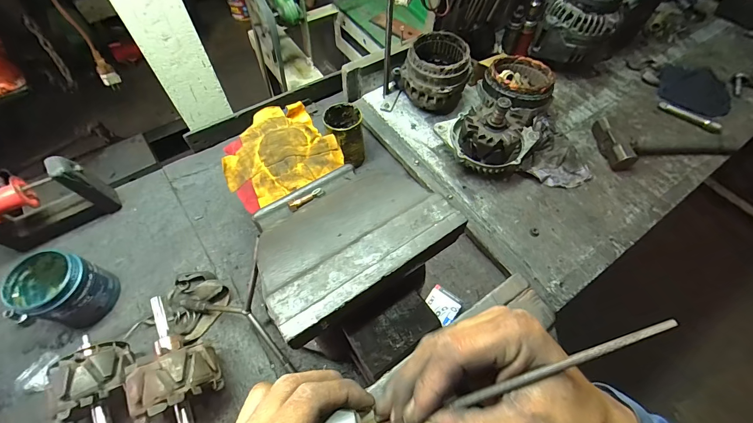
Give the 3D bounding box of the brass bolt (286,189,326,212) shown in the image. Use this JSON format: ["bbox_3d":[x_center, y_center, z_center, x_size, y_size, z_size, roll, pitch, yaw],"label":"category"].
[{"bbox_3d":[-0.089,-0.016,0.425,0.048,0.009,0.013,-29,64,-18],"label":"brass bolt"}]

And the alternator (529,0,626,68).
[{"bbox_3d":[0.441,-0.429,0.730,0.146,0.152,0.140,21,60,10],"label":"alternator"}]

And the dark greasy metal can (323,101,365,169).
[{"bbox_3d":[-0.064,-0.148,0.666,0.067,0.112,0.078,-14,60,-10],"label":"dark greasy metal can"}]

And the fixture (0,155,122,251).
[{"bbox_3d":[-0.536,-0.005,0.537,0.171,0.144,0.047,-31,65,-19],"label":"fixture"}]

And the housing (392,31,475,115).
[{"bbox_3d":[0.121,-0.282,0.705,0.134,0.127,0.132,-12,60,-9],"label":"housing"}]

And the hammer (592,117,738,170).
[{"bbox_3d":[0.572,-0.138,0.678,0.242,0.040,0.106,-2,59,-3],"label":"hammer"}]

